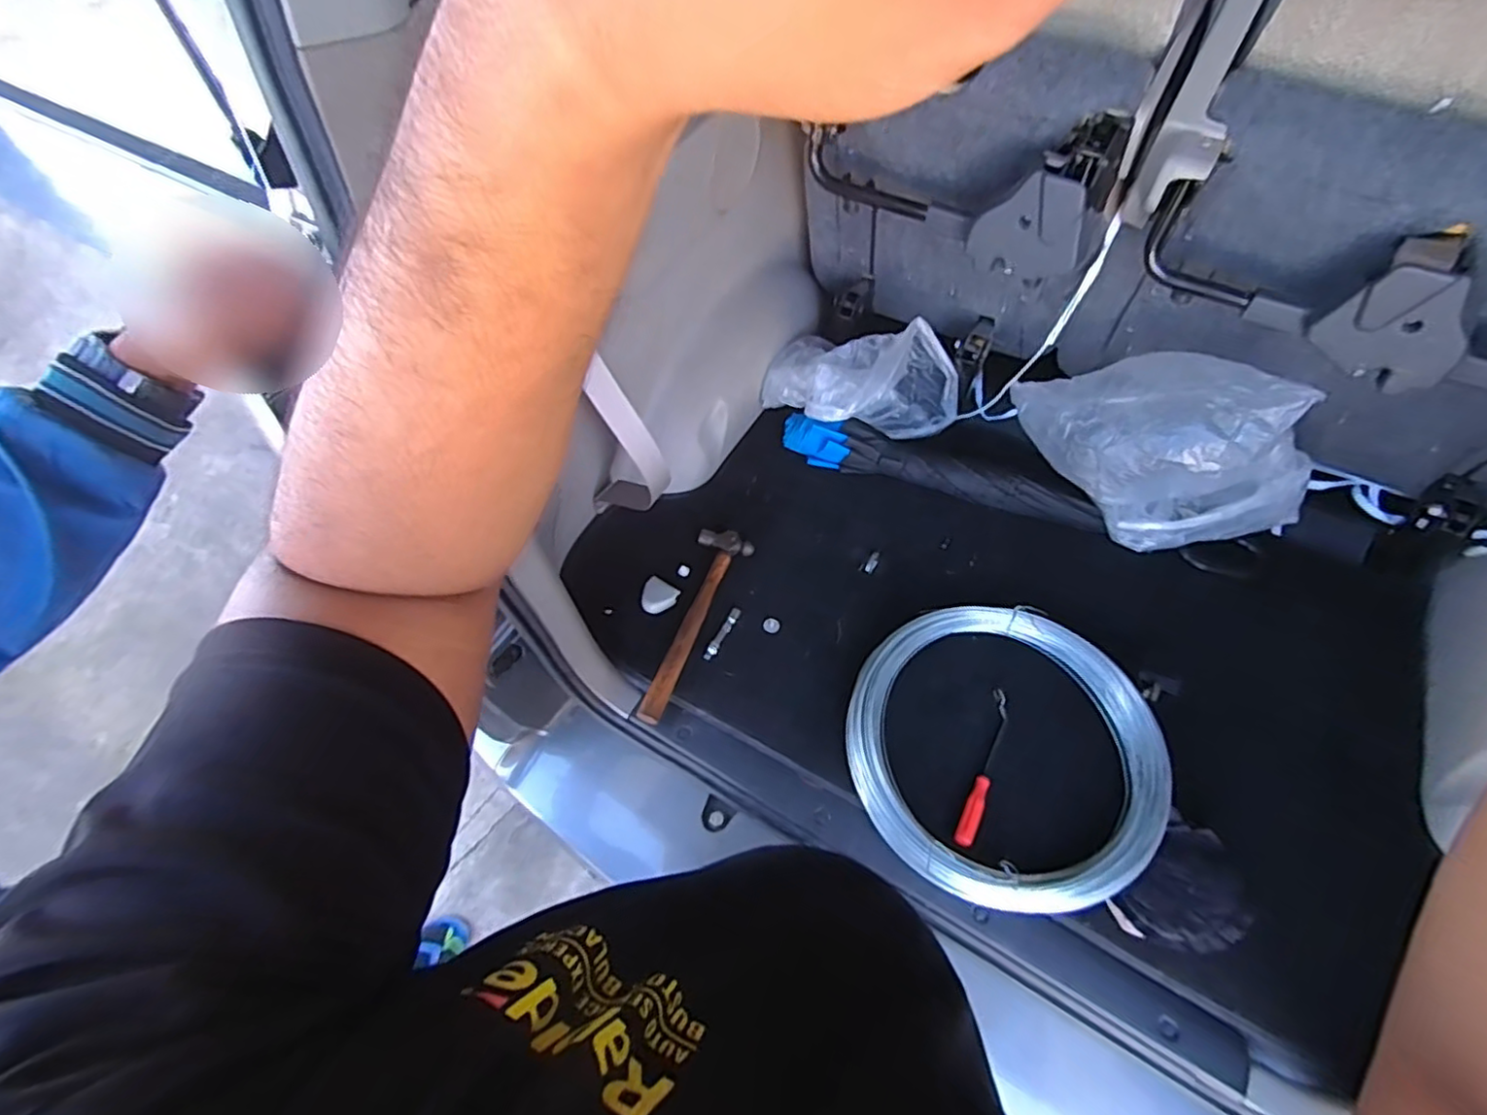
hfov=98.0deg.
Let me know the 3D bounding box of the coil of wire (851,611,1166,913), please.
[{"bbox_3d":[0.348,0.252,0.871,0.401,0.042,0.389,-1,59,2],"label":"coil of wire"}]

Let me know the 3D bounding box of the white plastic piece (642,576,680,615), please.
[{"bbox_3d":[-0.137,0.064,1.034,0.053,0.013,0.054,27,64,18],"label":"white plastic piece"}]

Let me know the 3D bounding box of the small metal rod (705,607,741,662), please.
[{"bbox_3d":[-0.032,0.118,0.993,0.015,0.008,0.094,25,63,17],"label":"small metal rod"}]

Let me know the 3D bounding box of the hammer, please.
[{"bbox_3d":[-0.076,0.098,0.994,0.082,0.030,0.329,14,60,11],"label":"hammer"}]

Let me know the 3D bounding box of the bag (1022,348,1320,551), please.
[{"bbox_3d":[0.628,-0.187,0.961,0.436,0.241,0.218,33,66,20],"label":"bag"}]

